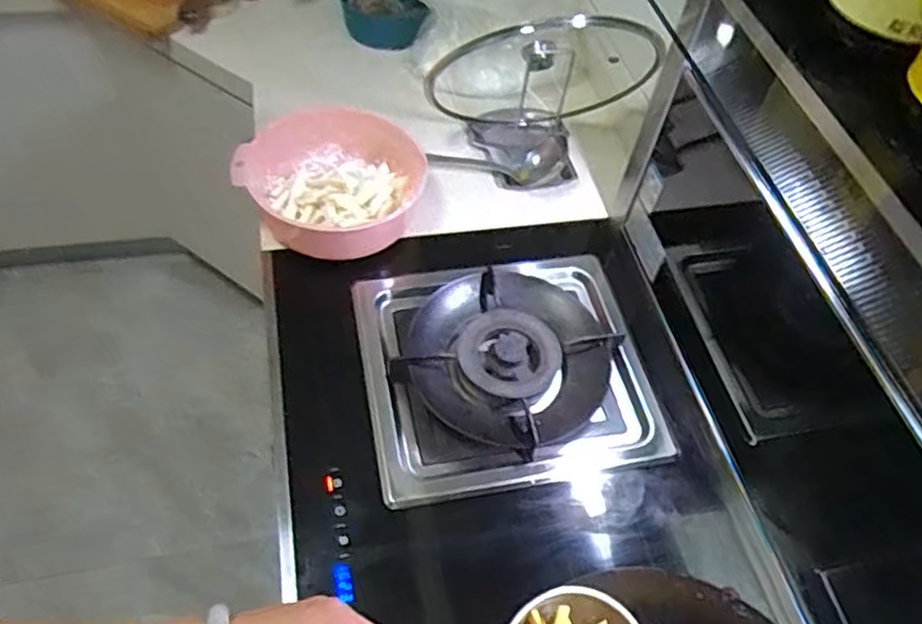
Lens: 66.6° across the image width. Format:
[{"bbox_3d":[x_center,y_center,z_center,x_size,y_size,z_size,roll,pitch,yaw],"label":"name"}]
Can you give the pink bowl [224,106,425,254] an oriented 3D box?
[{"bbox_3d":[-0.178,-0.178,0.962,0.249,0.076,0.218,11,54,3],"label":"pink bowl"}]

